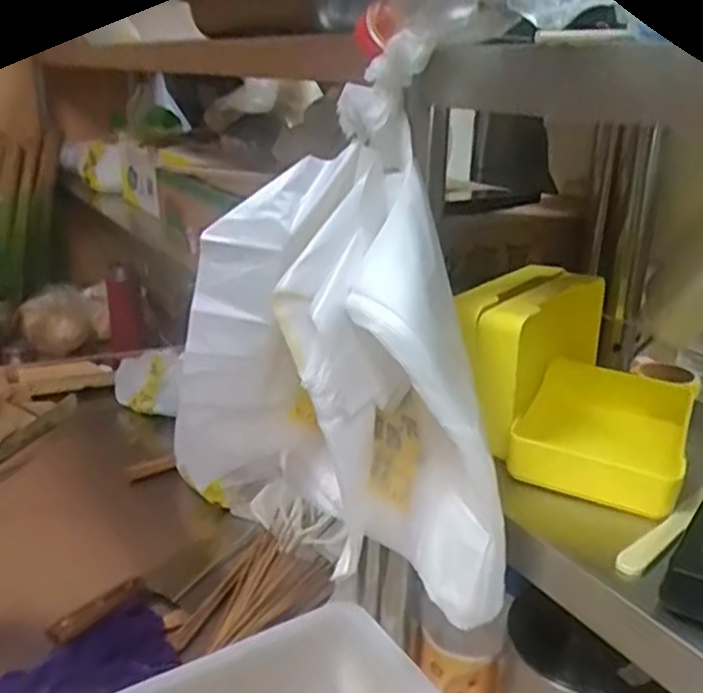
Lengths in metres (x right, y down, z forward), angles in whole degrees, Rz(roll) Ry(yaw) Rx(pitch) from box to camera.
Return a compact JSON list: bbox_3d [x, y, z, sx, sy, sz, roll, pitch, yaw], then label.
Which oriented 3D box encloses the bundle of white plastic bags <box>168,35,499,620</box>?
[{"bbox_3d":[-0.024,-0.005,0.496,0.157,0.341,0.244,-8,23,-21],"label":"bundle of white plastic bags"}]

